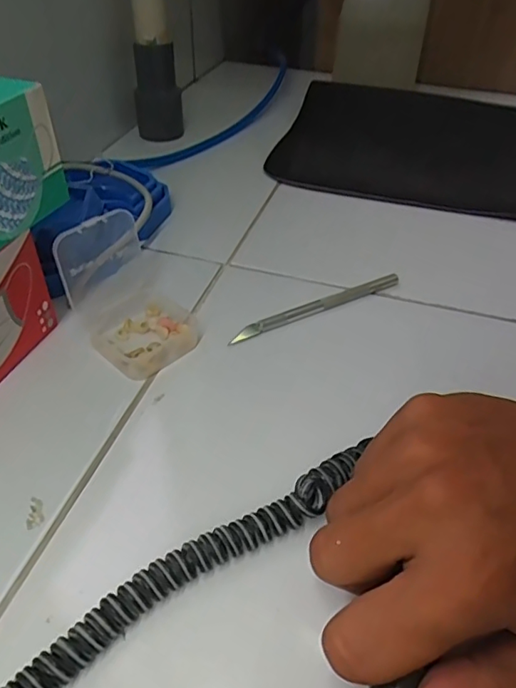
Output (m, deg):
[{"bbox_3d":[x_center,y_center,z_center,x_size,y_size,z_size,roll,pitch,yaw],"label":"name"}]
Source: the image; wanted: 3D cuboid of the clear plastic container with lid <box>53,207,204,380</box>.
[{"bbox_3d":[-0.081,-0.033,0.325,0.063,0.064,0.085,-28,50,-28],"label":"clear plastic container with lid"}]

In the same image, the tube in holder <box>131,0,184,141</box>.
[{"bbox_3d":[-0.103,-0.287,0.532,0.032,0.157,0.040,-31,53,-31],"label":"tube in holder"}]

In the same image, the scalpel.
[{"bbox_3d":[0.043,-0.025,0.366,0.134,0.011,0.012,-21,48,-23],"label":"scalpel"}]

